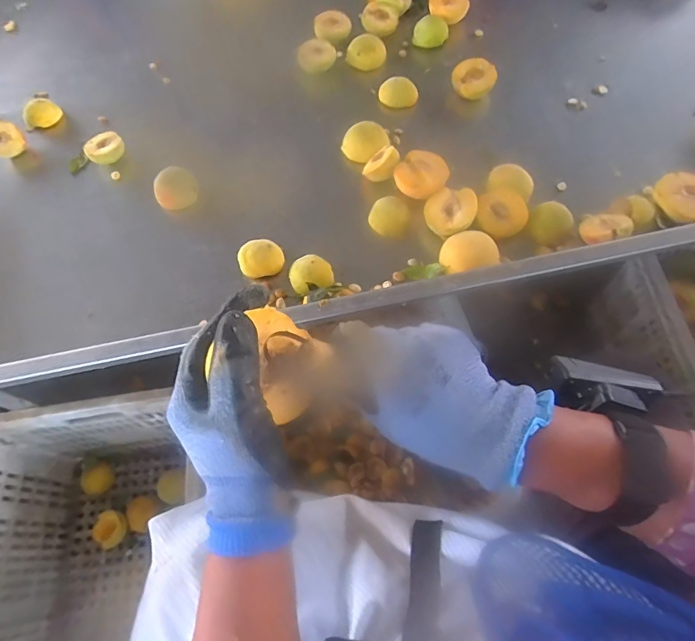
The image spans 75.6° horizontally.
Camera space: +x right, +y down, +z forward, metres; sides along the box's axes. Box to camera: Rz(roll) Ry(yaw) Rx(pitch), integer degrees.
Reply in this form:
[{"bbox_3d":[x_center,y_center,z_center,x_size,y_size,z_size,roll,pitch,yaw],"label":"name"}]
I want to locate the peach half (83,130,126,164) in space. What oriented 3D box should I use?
[{"bbox_3d":[-0.383,-0.270,0.715,0.057,0.033,0.050,-35,66,-13],"label":"peach half"}]

